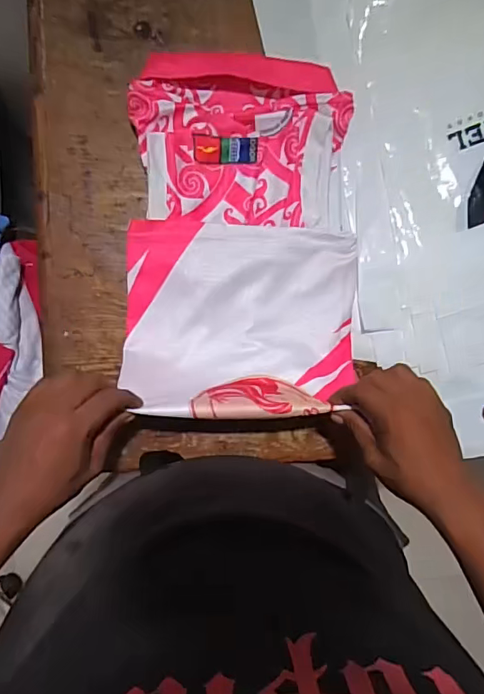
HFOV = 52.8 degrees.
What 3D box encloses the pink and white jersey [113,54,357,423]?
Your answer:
[{"bbox_3d":[0.006,-0.117,0.515,0.254,0.106,0.404,2,93,-8],"label":"pink and white jersey"}]

